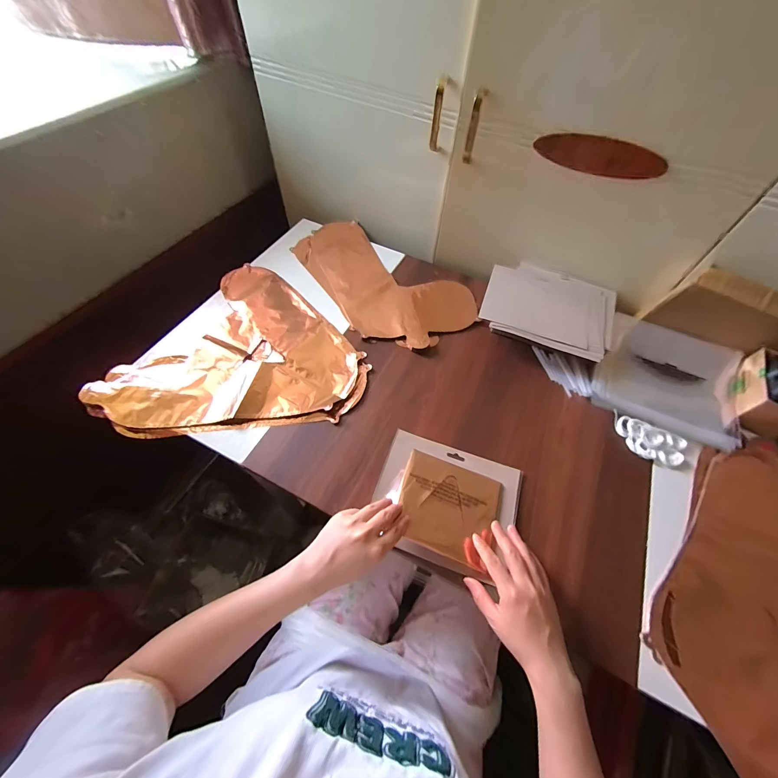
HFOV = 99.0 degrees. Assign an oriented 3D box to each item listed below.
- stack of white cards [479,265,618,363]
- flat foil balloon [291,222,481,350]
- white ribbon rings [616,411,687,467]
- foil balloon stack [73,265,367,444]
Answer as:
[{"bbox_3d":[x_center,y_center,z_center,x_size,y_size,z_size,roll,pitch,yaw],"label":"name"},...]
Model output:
[{"bbox_3d":[0.303,-0.165,0.624,0.231,0.032,0.197,20,59,9],"label":"stack of white cards"},{"bbox_3d":[-0.019,-0.247,0.718,0.243,0.009,0.418,-28,64,-19],"label":"flat foil balloon"},{"bbox_3d":[0.418,0.082,0.534,0.098,0.015,0.064,20,59,9],"label":"white ribbon rings"},{"bbox_3d":[-0.232,-0.049,0.578,0.366,0.017,0.381,25,60,12],"label":"foil balloon stack"}]

